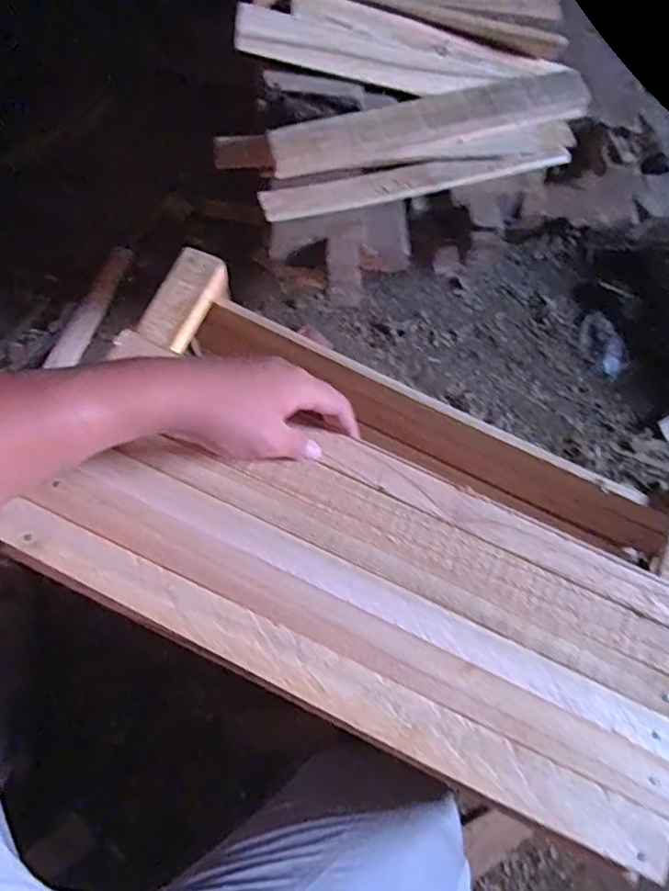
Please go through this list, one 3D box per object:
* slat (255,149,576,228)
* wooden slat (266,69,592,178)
[{"bbox_3d":[0.078,-0.245,0.528,0.289,0.007,0.029,-14,98,-8],"label":"slat"},{"bbox_3d":[0.089,-0.295,0.517,0.291,0.015,0.048,-16,96,-8],"label":"wooden slat"}]

